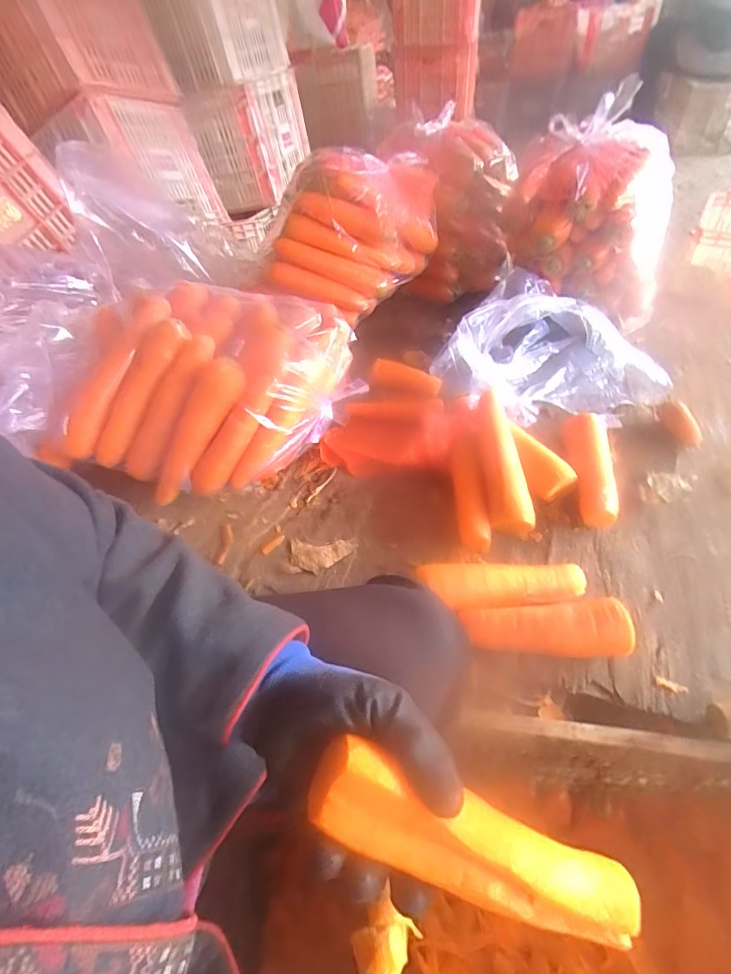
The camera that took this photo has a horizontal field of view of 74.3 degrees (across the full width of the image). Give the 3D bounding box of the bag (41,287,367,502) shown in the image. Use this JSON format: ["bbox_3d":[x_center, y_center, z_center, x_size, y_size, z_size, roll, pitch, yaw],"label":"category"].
[{"bbox_3d":[-0.207,-0.148,0.675,0.377,0.178,0.234,-17,47,-9],"label":"bag"}]

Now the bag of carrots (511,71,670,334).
[{"bbox_3d":[0.372,-0.430,0.795,0.245,0.256,0.160,15,51,20],"label":"bag of carrots"}]

